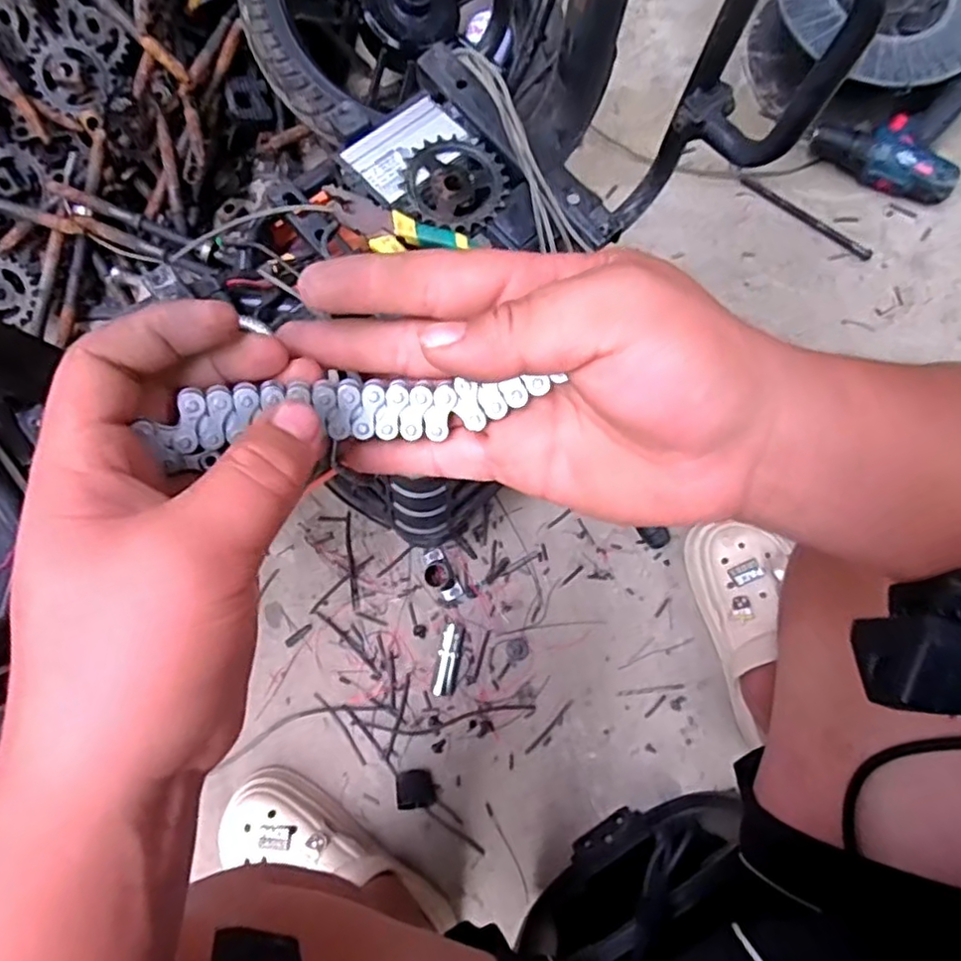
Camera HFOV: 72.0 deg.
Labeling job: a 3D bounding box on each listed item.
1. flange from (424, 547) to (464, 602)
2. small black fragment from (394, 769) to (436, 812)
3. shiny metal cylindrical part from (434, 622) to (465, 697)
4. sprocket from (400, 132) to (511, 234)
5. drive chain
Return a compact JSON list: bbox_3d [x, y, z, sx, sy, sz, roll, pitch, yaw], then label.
[{"bbox_3d":[-0.047,0.112,0.777,0.034,0.014,0.062,-26,76,-5],"label":"flange"},{"bbox_3d":[-0.071,0.337,0.722,0.040,0.023,0.039,-5,78,-1],"label":"small black fragment"},{"bbox_3d":[-0.036,0.205,0.755,0.022,0.016,0.078,11,79,3],"label":"shiny metal cylindrical part"},{"bbox_3d":[-0.021,-0.248,0.550,0.088,0.010,0.088,0,78,0],"label":"sprocket"},{"bbox_3d":[-0.042,-0.023,0.226,0.128,0.022,0.025,-6,75,-5],"label":"drive chain"}]

